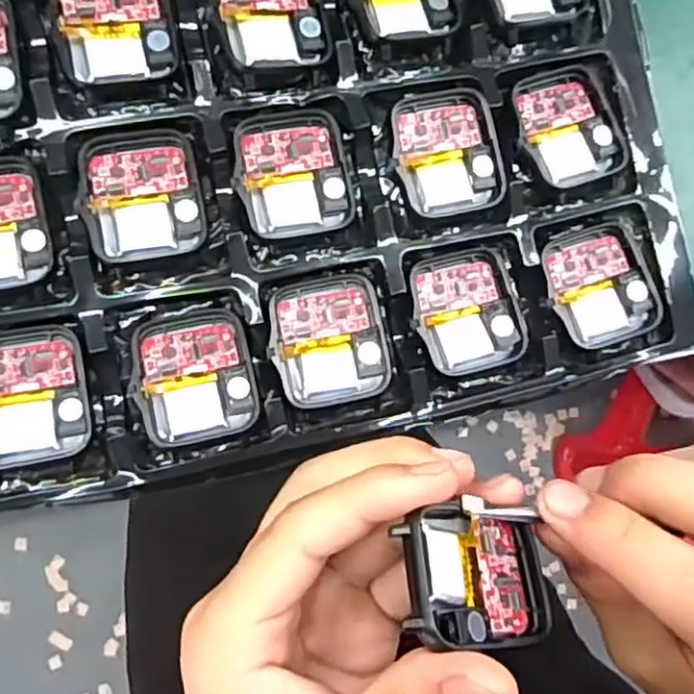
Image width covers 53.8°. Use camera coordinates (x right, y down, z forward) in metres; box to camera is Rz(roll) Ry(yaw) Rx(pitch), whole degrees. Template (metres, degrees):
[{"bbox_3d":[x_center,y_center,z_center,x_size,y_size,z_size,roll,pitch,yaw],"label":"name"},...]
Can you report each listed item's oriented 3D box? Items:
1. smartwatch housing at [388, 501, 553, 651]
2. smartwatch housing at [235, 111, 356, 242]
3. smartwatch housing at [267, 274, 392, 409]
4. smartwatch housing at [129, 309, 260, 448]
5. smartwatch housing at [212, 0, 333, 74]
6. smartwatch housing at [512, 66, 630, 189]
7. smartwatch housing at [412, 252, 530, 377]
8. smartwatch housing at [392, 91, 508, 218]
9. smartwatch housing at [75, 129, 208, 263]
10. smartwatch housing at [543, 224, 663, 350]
[{"bbox_3d":[0.035,0.061,0.181,0.045,0.005,0.033,17,55,-30],"label":"smartwatch housing"},{"bbox_3d":[-0.018,-0.059,0.232,0.037,0.007,0.041,-11,90,-9],"label":"smartwatch housing"},{"bbox_3d":[-0.006,-0.002,0.229,0.036,0.006,0.042,-9,89,-9],"label":"smartwatch housing"},{"bbox_3d":[-0.050,0.009,0.225,0.037,0.012,0.042,-9,89,-9],"label":"smartwatch housing"},{"bbox_3d":[-0.026,-0.112,0.228,0.036,0.007,0.042,-14,90,-9],"label":"smartwatch housing"},{"bbox_3d":[0.079,-0.079,0.245,0.036,0.005,0.041,-21,91,-9],"label":"smartwatch housing"},{"bbox_3d":[0.041,-0.013,0.238,0.037,0.007,0.041,-16,91,-9],"label":"smartwatch housing"},{"bbox_3d":[0.034,-0.067,0.240,0.036,0.010,0.042,-10,90,-9],"label":"smartwatch housing"},{"bbox_3d":[-0.066,-0.050,0.222,0.036,0.004,0.041,-9,89,-9],"label":"smartwatch housing"},{"bbox_3d":[0.091,-0.022,0.248,0.034,0.010,0.041,-19,91,-9],"label":"smartwatch housing"}]

